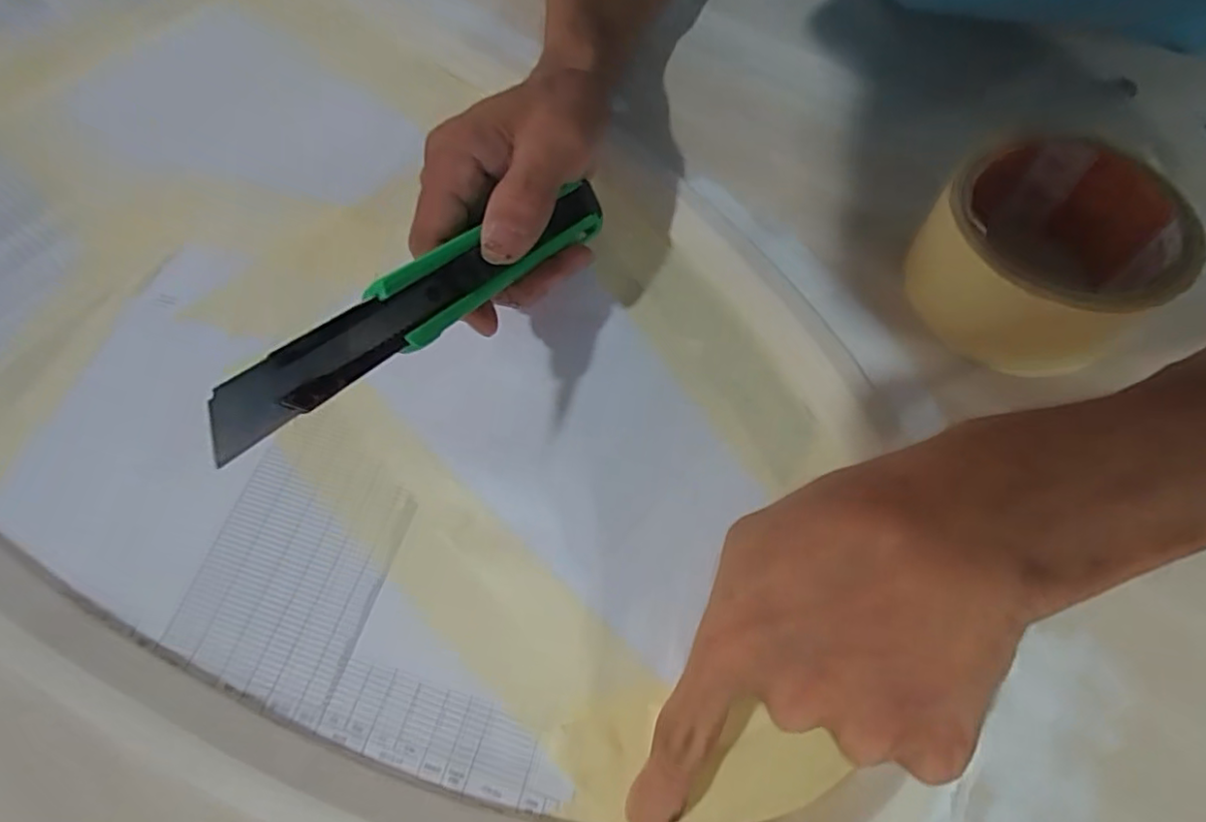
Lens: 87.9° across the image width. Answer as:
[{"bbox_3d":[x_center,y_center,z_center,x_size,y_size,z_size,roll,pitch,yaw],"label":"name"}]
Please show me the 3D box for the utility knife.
[{"bbox_3d":[-0.055,-0.047,0.228,0.016,0.020,0.193,27,44,17],"label":"utility knife"}]

